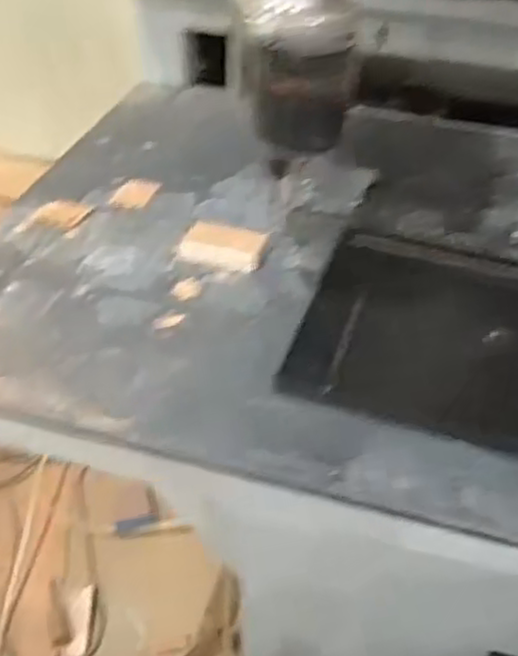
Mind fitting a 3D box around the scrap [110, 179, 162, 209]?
[{"bbox_3d":[-0.124,-0.135,0.721,0.036,0.007,0.046,11,43,11],"label":"scrap"}]

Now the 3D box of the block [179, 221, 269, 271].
[{"bbox_3d":[-0.031,-0.073,0.634,0.071,0.015,0.043,13,44,12],"label":"block"}]

